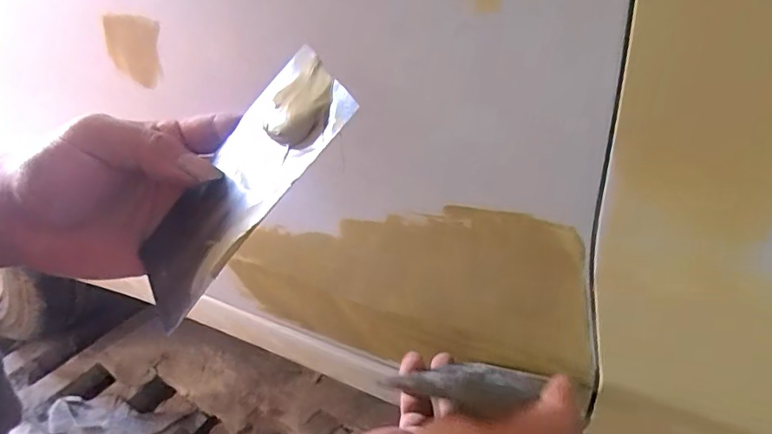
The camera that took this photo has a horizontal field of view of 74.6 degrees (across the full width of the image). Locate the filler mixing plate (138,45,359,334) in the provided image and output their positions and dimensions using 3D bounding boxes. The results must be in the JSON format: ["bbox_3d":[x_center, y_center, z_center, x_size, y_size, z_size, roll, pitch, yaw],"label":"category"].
[{"bbox_3d":[-0.068,-0.015,0.236,0.133,0.010,0.059,-52,50,3],"label":"filler mixing plate"}]

